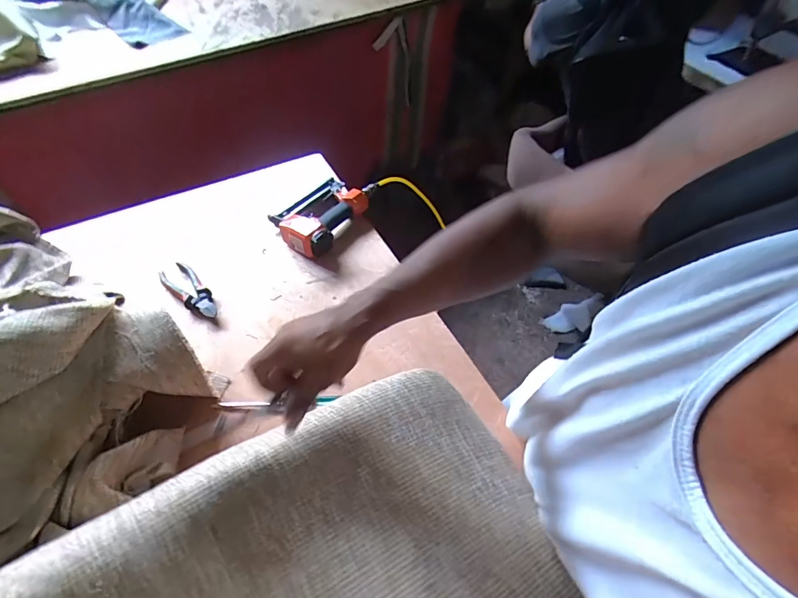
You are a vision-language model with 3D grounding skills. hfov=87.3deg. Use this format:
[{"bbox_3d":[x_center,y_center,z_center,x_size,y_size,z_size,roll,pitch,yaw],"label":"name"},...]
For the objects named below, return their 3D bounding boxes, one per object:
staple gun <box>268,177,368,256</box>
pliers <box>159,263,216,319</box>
[{"bbox_3d":[-0.166,-0.189,0.911,0.146,0.060,0.207,35,61,21],"label":"staple gun"},{"bbox_3d":[-0.400,-0.017,0.797,0.056,0.013,0.158,-38,64,-25],"label":"pliers"}]

